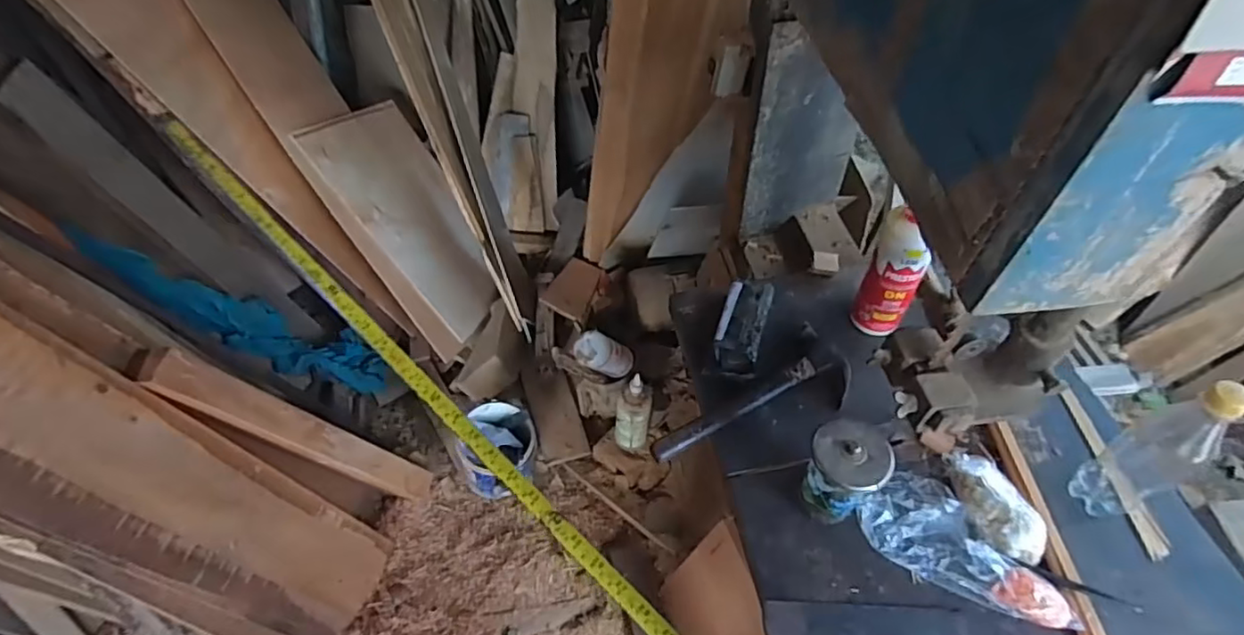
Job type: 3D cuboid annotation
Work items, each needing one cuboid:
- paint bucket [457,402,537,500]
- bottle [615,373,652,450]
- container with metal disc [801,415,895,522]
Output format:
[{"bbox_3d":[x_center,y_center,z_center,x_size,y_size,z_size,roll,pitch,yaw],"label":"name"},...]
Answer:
[{"bbox_3d":[-0.312,0.330,1.514,0.190,0.169,0.209,1,51,-2],"label":"paint bucket"},{"bbox_3d":[0.026,0.244,1.478,0.083,0.225,0.087,7,51,3],"label":"bottle"},{"bbox_3d":[0.231,0.165,0.647,0.076,0.106,0.072,1,51,-2],"label":"container with metal disc"}]

